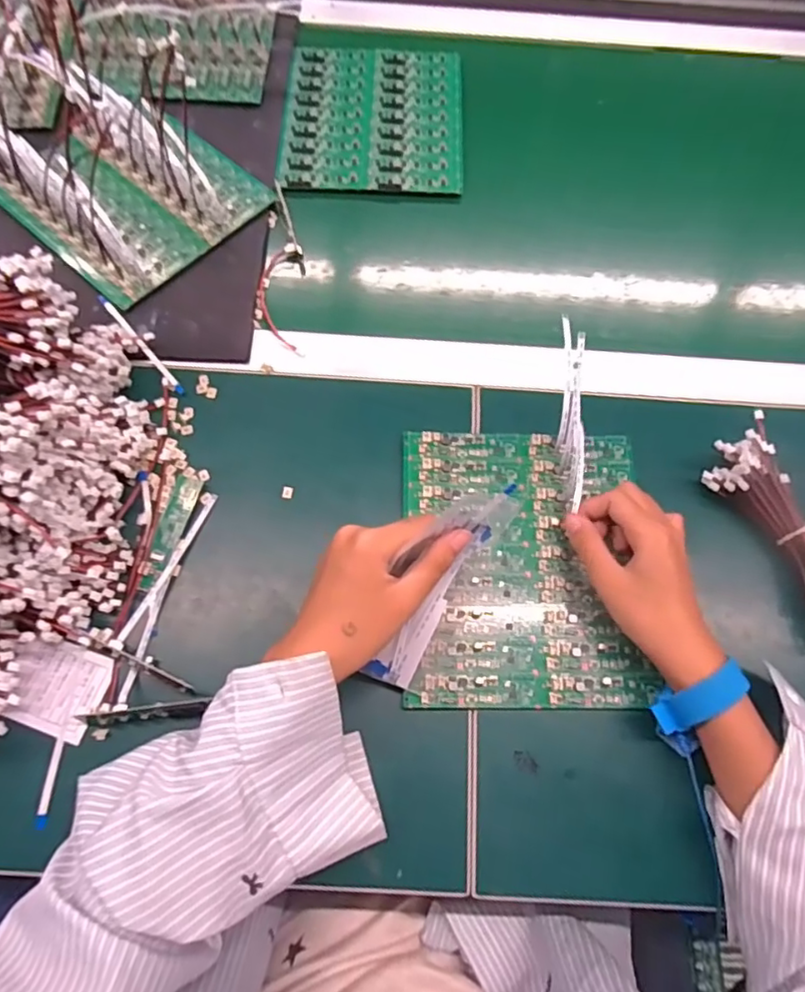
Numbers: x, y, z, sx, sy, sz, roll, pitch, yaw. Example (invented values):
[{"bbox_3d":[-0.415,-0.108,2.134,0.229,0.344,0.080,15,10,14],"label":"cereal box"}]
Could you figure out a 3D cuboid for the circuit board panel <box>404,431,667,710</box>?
[{"bbox_3d":[0.086,0.046,0.412,0.166,0.012,0.198,0,70,1],"label":"circuit board panel"}]

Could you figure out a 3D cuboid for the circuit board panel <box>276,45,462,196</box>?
[{"bbox_3d":[-0.028,-0.378,0.571,0.171,0.007,0.195,1,70,2],"label":"circuit board panel"}]

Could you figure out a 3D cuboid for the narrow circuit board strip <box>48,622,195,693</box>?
[{"bbox_3d":[-0.182,0.106,0.378,0.099,0.013,0.005,27,72,-3],"label":"narrow circuit board strip"}]

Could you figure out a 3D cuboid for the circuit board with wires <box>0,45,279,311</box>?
[{"bbox_3d":[-0.249,-0.288,0.486,0.203,0.081,0.176,37,75,12],"label":"circuit board with wires"}]

